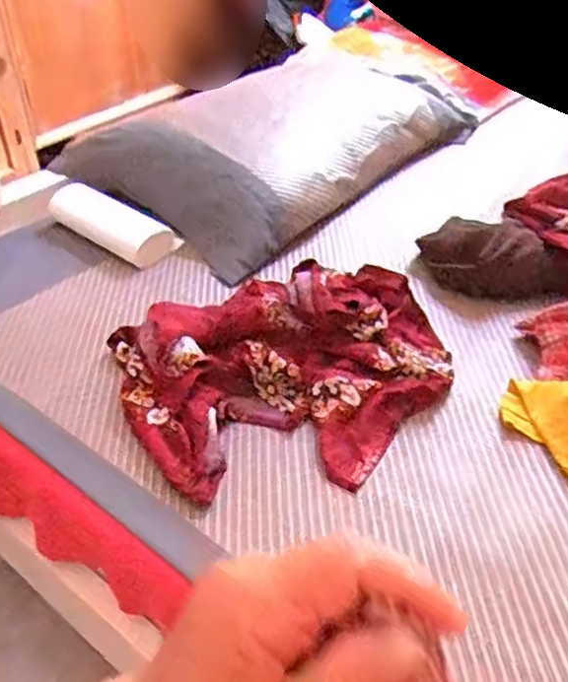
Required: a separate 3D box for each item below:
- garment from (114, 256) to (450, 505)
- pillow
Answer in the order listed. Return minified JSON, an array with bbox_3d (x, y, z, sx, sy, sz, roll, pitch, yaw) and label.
[{"bbox_3d":[0.017,0.023,0.725,0.356,0.076,0.271,-15,41,-17],"label":"garment"},{"bbox_3d":[0.011,-0.345,1.076,0.338,0.107,0.604,30,48,32],"label":"pillow"}]

